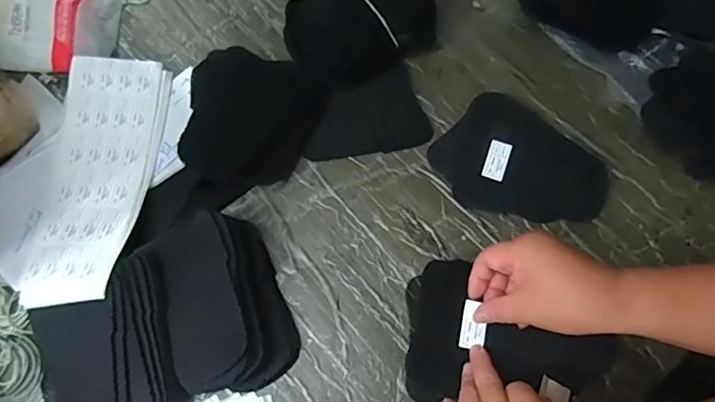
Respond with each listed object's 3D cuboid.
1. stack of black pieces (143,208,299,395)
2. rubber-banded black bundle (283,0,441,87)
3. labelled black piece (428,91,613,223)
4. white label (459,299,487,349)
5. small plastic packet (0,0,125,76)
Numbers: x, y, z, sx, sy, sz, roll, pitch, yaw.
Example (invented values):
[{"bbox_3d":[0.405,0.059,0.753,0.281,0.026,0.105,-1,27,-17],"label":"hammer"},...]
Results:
[{"bbox_3d":[-0.124,0.093,0.467,0.100,0.051,0.156,-18,74,-5],"label":"stack of black pieces"},{"bbox_3d":[0.004,-0.187,0.540,0.118,0.077,0.157,43,78,12],"label":"rubber-banded black bundle"},{"bbox_3d":[0.169,-0.034,0.520,0.167,0.020,0.121,35,76,10],"label":"labelled black piece"},{"bbox_3d":[0.101,0.107,0.433,0.021,0.004,0.039,11,84,7],"label":"white label"},{"bbox_3d":[-0.366,-0.200,0.575,0.174,0.024,0.111,4,73,1],"label":"small plastic packet"}]

